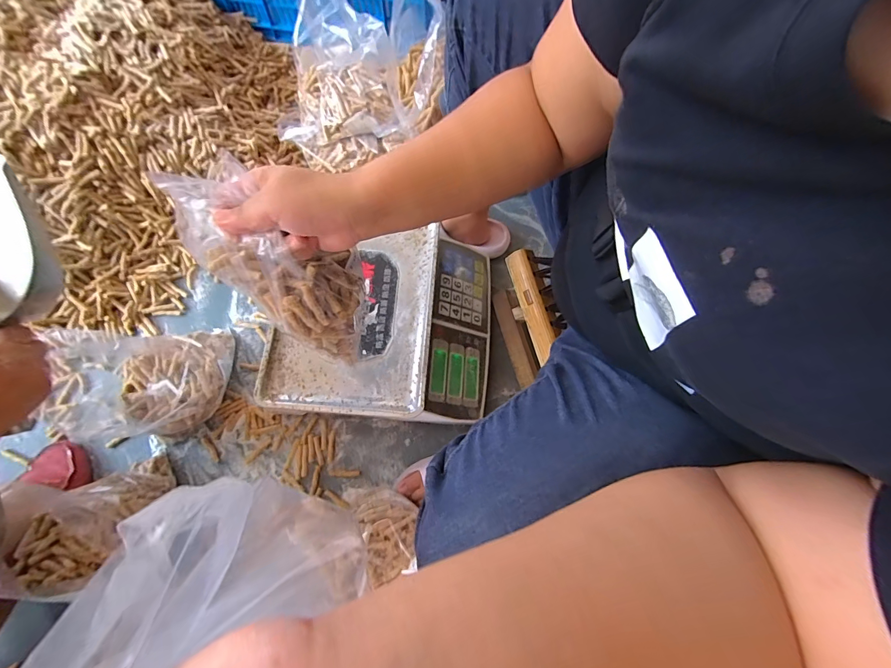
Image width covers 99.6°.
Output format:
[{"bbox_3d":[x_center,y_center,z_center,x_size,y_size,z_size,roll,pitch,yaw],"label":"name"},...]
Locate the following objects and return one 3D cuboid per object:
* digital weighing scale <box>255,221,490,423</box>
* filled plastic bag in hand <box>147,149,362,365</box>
[{"bbox_3d":[-0.092,-0.016,0.639,0.329,0.128,0.313,4,71,1],"label":"digital weighing scale"},{"bbox_3d":[-0.141,-0.059,0.345,0.064,0.216,0.088,17,67,43],"label":"filled plastic bag in hand"}]

